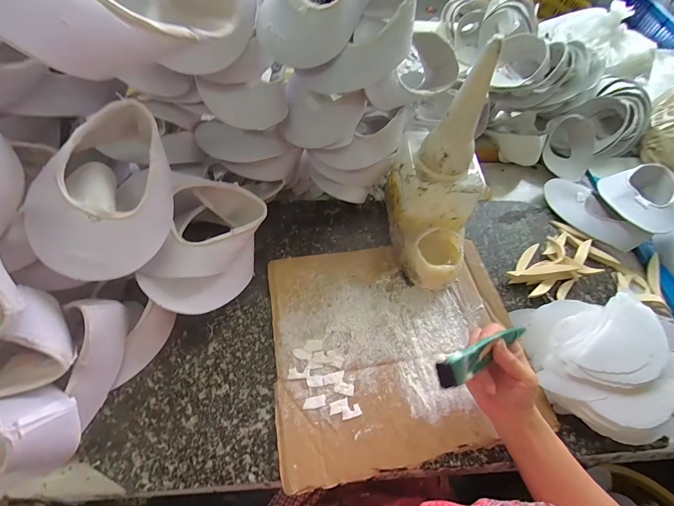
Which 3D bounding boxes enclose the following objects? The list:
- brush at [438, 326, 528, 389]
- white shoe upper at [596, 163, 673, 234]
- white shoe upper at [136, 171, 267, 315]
[{"bbox_3d":[0.144,0.101,0.309,0.125,0.041,0.012,-11,27,-26],"label":"brush"},{"bbox_3d":[0.537,-0.098,0.561,0.118,0.062,0.102,30,63,13],"label":"white shoe upper"},{"bbox_3d":[-0.166,-0.003,0.401,0.104,0.111,0.163,16,61,5],"label":"white shoe upper"}]

